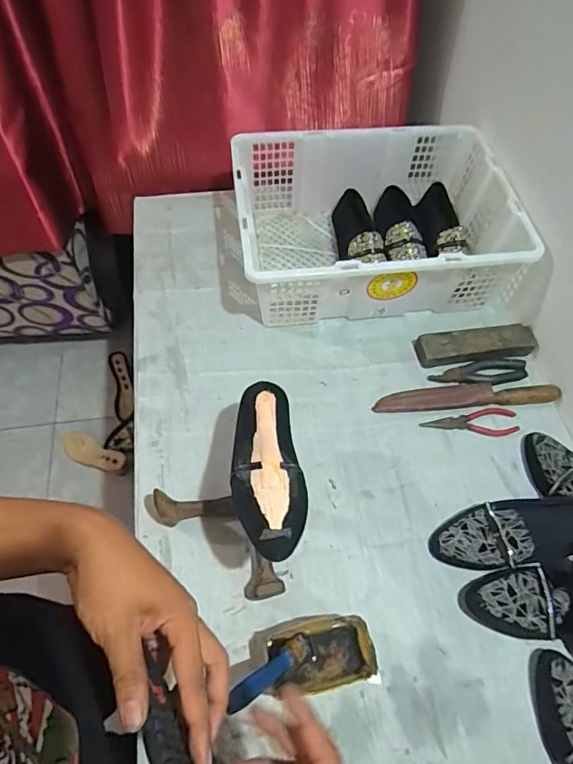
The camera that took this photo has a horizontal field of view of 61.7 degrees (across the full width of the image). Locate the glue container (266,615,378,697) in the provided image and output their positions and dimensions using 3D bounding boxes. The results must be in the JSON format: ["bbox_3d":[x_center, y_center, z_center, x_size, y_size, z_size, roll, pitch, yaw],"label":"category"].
[{"bbox_3d":[0.040,0.328,0.572,0.121,0.063,0.072,-9,59,-8],"label":"glue container"}]

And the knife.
[{"bbox_3d":[0.291,0.019,0.786,0.292,0.034,0.046,-1,59,-3],"label":"knife"}]

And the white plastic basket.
[{"bbox_3d":[0.167,-0.285,0.887,0.505,0.167,0.348,-4,59,-5],"label":"white plastic basket"}]

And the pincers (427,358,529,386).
[{"bbox_3d":[0.326,-0.015,0.808,0.158,0.015,0.044,-8,59,-7],"label":"pincers"}]

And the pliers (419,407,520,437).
[{"bbox_3d":[0.295,0.066,0.771,0.150,0.009,0.046,-1,59,-3],"label":"pliers"}]

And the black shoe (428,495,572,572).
[{"bbox_3d":[0.314,0.197,0.642,0.230,0.057,0.085,-13,59,5],"label":"black shoe"}]

